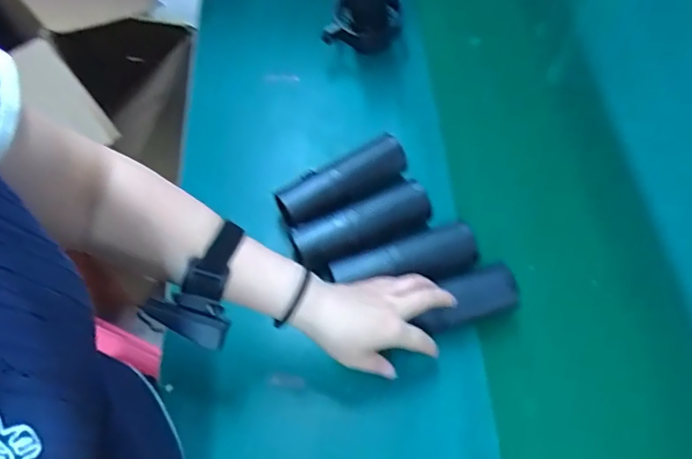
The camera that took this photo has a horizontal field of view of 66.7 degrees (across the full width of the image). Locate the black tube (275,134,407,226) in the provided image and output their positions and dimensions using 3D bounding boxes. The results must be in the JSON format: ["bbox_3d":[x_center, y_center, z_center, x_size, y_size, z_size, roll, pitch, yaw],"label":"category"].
[{"bbox_3d":[-0.004,-0.060,0.629,0.163,0.042,0.049,-27,64,-14],"label":"black tube"}]

